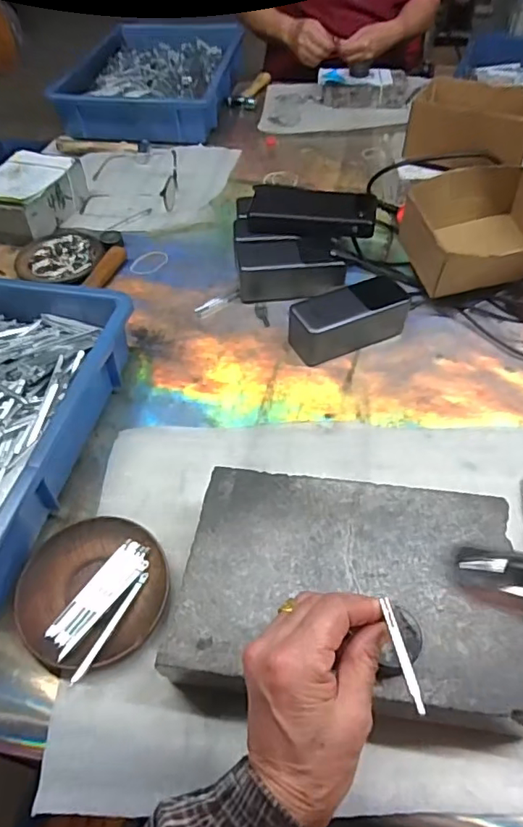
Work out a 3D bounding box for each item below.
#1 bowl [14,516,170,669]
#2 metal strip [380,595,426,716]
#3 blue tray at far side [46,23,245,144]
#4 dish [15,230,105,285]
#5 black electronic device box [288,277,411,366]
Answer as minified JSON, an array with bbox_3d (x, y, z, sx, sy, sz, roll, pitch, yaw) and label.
[{"bbox_3d":[-0.132,0.137,0.416,0.117,0.016,0.114,0,51,0],"label":"bowl"},{"bbox_3d":[0.072,0.123,0.271,0.005,0.004,0.057,-6,47,-6],"label":"metal strip"},{"bbox_3d":[-0.202,-0.677,1.055,0.294,0.065,0.481,7,51,5],"label":"blue tray at far side"},{"bbox_3d":[-0.259,-0.208,0.697,0.109,0.011,0.115,0,51,0],"label":"dish"},{"bbox_3d":[0.096,-0.104,0.583,0.125,0.054,0.058,-21,54,-17],"label":"black electronic device box"}]

